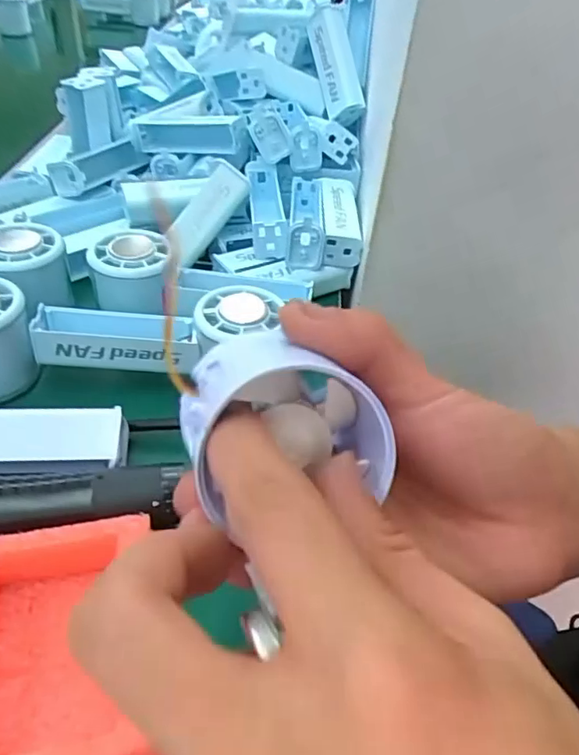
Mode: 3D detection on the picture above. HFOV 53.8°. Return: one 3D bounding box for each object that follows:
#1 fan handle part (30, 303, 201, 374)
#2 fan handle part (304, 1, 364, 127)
[{"bbox_3d":[-0.104,-0.024,0.352,0.096,0.026,0.028,5,42,-2],"label":"fan handle part"},{"bbox_3d":[0.044,-0.294,0.537,0.027,0.032,0.102,-14,88,-20],"label":"fan handle part"}]

